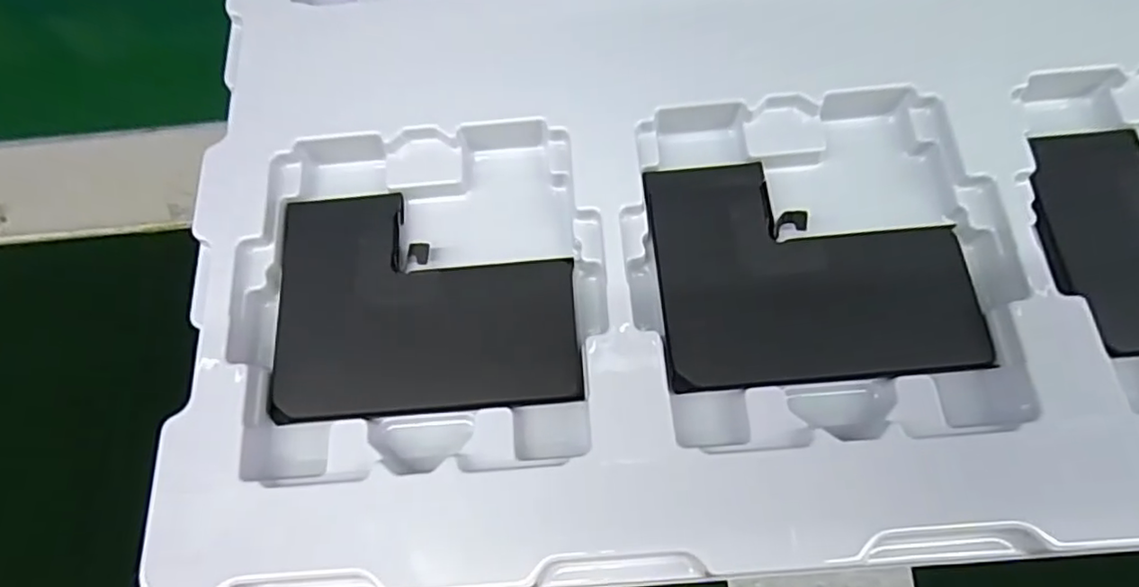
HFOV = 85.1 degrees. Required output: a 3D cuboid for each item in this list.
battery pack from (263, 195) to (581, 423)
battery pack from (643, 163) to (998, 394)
[{"bbox_3d":[-0.038,0.001,0.165,0.077,0.010,0.060,-6,70,0],"label":"battery pack"},{"bbox_3d":[0.062,-0.007,0.160,0.077,0.004,0.059,-5,70,1],"label":"battery pack"}]

